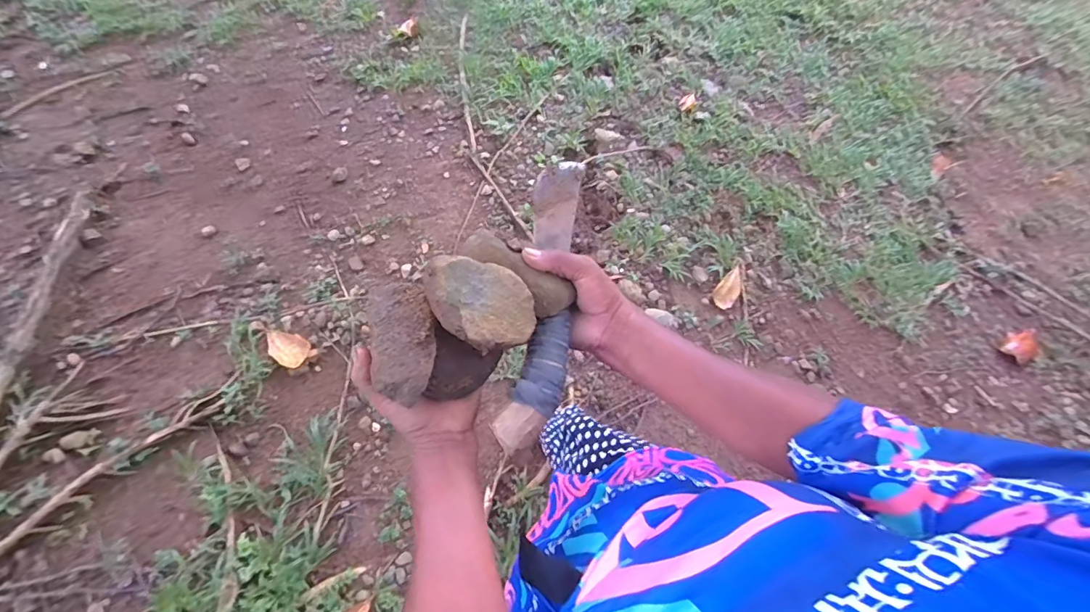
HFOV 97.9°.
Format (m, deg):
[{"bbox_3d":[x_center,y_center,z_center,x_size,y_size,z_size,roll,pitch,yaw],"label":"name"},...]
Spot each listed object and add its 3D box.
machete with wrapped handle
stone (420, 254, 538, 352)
[{"bbox_3d":[-0.001,-0.016,0.450,0.053,0.021,0.296,5,65,1],"label":"machete with wrapped handle"},{"bbox_3d":[-0.055,0.001,0.393,0.091,0.035,0.069,7,76,-33],"label":"stone"}]

